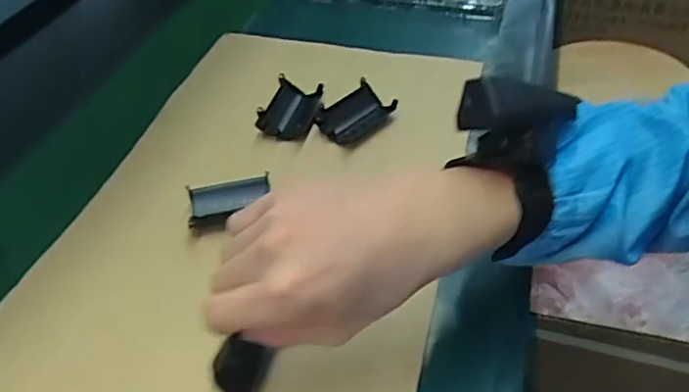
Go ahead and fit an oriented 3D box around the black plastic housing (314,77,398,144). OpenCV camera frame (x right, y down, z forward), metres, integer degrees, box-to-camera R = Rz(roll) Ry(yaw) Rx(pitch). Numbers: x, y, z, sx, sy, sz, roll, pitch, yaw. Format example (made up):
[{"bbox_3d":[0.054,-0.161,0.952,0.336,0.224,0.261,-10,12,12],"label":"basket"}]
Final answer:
[{"bbox_3d":[0.010,-0.077,0.548,0.070,0.021,0.047,-32,49,-25],"label":"black plastic housing"}]

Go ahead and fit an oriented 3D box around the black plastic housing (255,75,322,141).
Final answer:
[{"bbox_3d":[-0.050,-0.085,0.556,0.046,0.021,0.069,6,44,12],"label":"black plastic housing"}]

